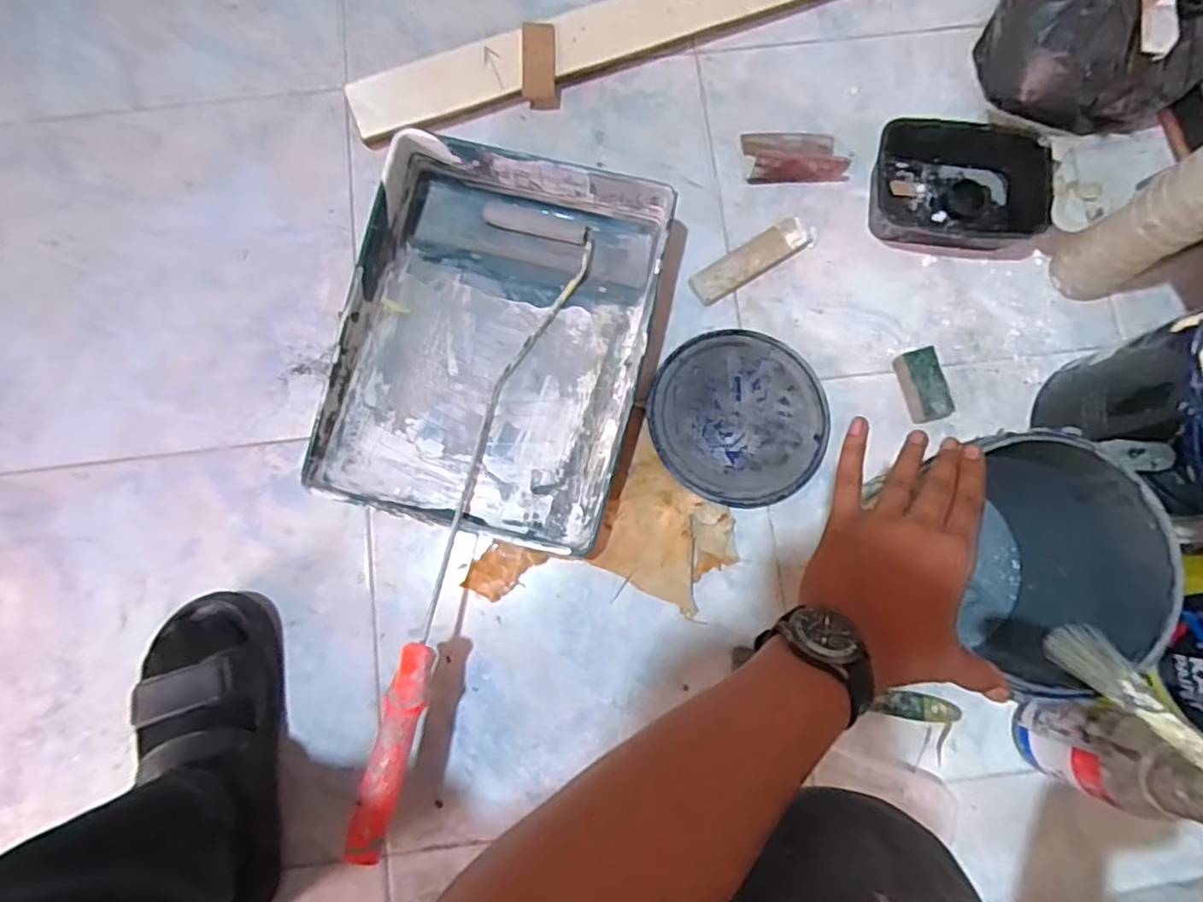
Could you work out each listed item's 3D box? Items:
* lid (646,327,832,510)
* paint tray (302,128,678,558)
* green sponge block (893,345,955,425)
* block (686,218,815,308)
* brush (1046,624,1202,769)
[{"bbox_3d":[0.138,-0.035,0.637,0.171,0.018,0.172,0,81,0],"label":"lid"},{"bbox_3d":[-0.101,-0.104,0.623,0.277,0.075,0.353,13,81,2],"label":"paint tray"},{"bbox_3d":[0.325,-0.065,0.643,0.037,0.030,0.072,-13,81,-3],"label":"green sponge block"},{"bbox_3d":[0.159,-0.202,0.673,0.138,0.015,0.038,-32,82,-5],"label":"block"},{"bbox_3d":[0.344,0.176,0.336,0.030,0.016,0.215,-39,58,-7],"label":"brush"}]

